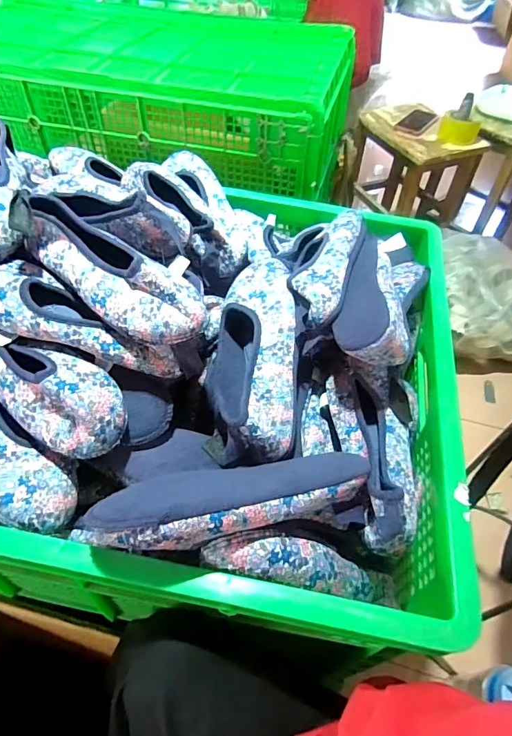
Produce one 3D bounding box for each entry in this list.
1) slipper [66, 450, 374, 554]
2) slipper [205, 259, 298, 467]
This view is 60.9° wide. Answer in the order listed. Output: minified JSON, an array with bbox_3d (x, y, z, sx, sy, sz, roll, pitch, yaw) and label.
[{"bbox_3d":[-0.013,0.131,0.409,0.275,0.067,0.070,-5,8,-22],"label":"slipper"},{"bbox_3d":[-0.002,-0.017,0.527,0.103,0.065,0.257,2,66,-2],"label":"slipper"}]

